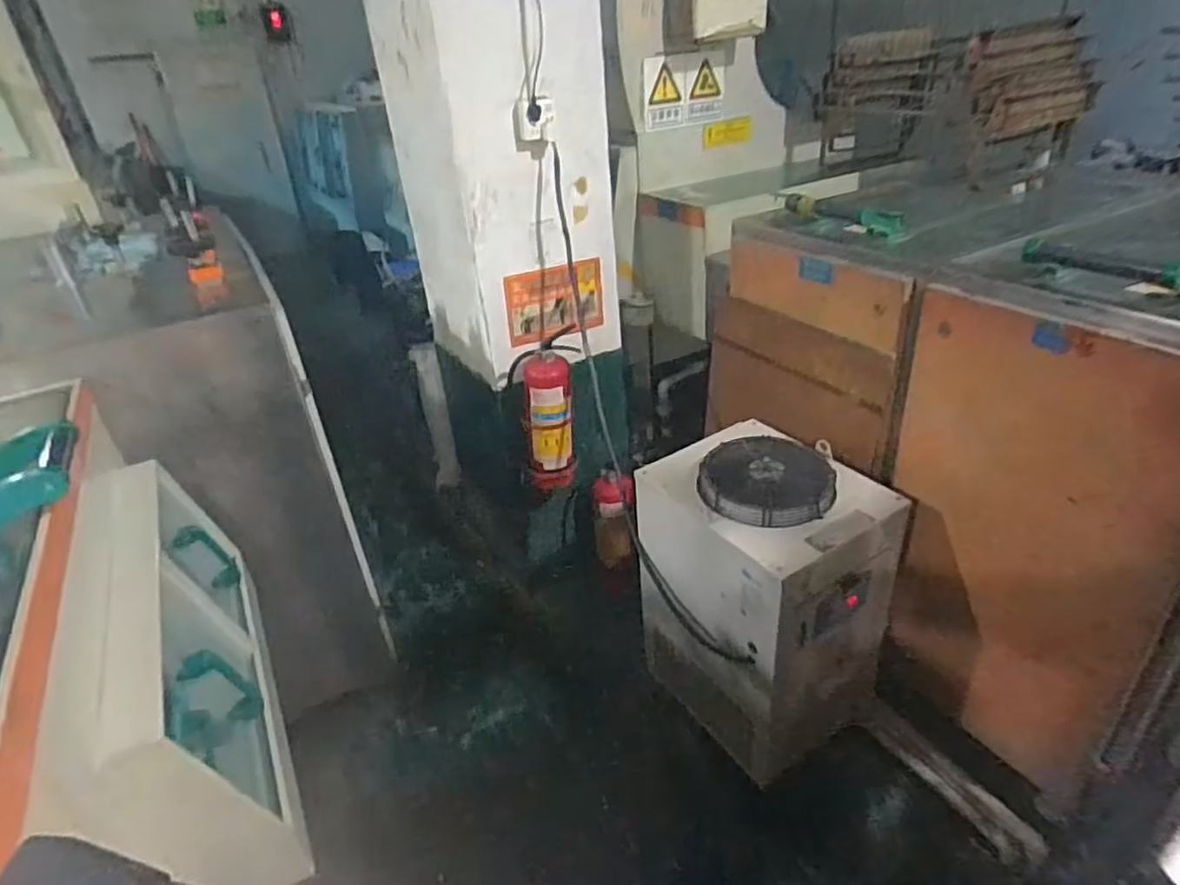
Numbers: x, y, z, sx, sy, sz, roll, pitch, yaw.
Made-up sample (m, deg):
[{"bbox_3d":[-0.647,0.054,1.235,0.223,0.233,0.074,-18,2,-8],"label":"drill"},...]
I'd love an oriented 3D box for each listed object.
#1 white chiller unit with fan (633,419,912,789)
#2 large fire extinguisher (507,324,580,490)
[{"bbox_3d":[0.384,0.324,1.535,0.379,0.608,0.491,-21,34,-25],"label":"white chiller unit with fan"},{"bbox_3d":[-0.116,-0.079,1.879,0.182,0.419,0.134,-6,31,-2],"label":"large fire extinguisher"}]

